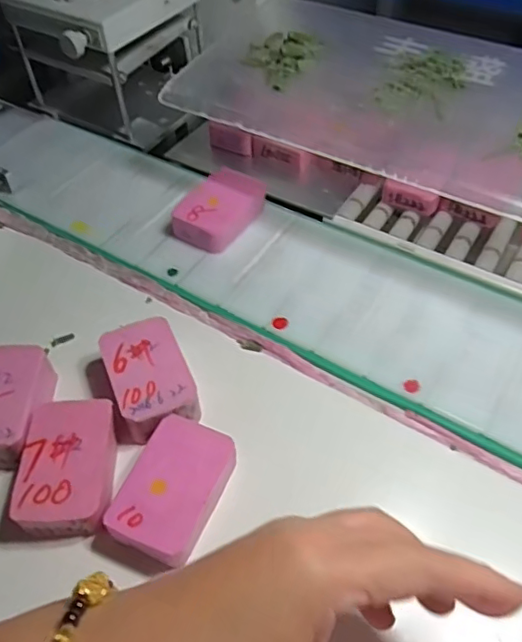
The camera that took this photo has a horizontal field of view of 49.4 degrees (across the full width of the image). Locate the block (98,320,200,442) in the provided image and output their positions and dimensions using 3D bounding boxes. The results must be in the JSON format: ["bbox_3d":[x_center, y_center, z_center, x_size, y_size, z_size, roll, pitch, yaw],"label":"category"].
[{"bbox_3d":[-0.070,0.039,0.351,0.050,0.031,0.069,-19,54,-11],"label":"block"}]

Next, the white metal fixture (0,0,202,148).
[{"bbox_3d":[-0.152,-0.286,0.510,0.132,0.171,0.146,21,54,19],"label":"white metal fixture"}]

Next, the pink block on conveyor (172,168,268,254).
[{"bbox_3d":[-0.032,-0.089,0.444,0.042,0.030,0.068,30,60,23],"label":"pink block on conveyor"}]

